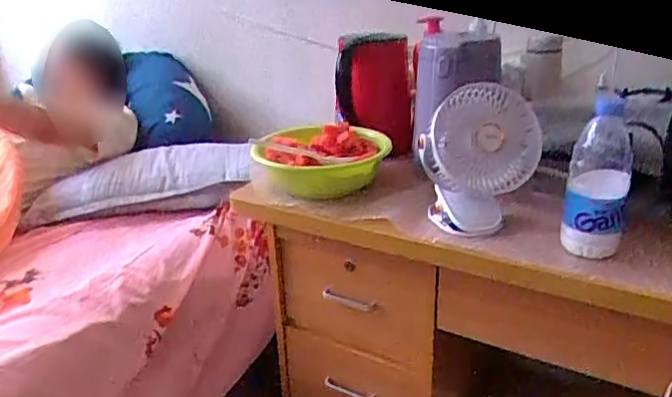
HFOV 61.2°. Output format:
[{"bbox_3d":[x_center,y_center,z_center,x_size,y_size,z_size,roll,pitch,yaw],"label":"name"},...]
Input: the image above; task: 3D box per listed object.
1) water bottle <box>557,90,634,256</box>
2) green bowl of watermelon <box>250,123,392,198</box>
[{"bbox_3d":[0.351,-0.030,0.754,0.074,0.198,0.087,11,24,25],"label":"water bottle"},{"bbox_3d":[-0.023,-0.080,1.085,0.232,0.078,0.272,2,22,5],"label":"green bowl of watermelon"}]

